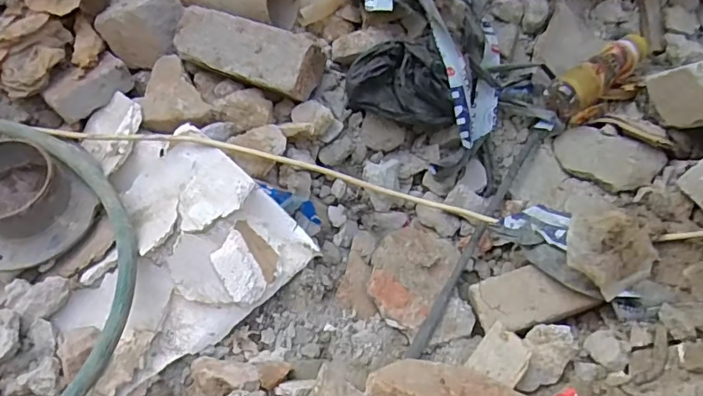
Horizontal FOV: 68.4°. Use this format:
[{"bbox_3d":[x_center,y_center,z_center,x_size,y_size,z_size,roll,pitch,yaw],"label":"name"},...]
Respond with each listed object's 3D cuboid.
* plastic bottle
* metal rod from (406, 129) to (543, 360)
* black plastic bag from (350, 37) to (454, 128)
[{"bbox_3d":[0.327,-0.168,0.676,0.162,0.049,0.048,-35,50,-11],"label":"plastic bottle"},{"bbox_3d":[0.158,0.046,0.646,0.018,0.023,0.344,24,66,26],"label":"metal rod"},{"bbox_3d":[0.061,-0.147,0.675,0.134,0.092,0.082,-3,44,2],"label":"black plastic bag"}]

